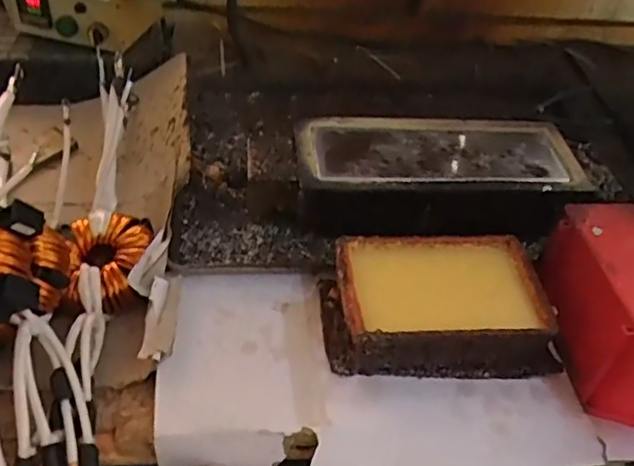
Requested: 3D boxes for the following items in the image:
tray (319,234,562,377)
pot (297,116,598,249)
[{"bbox_3d":[0.119,0.074,0.640,0.218,0.065,0.140,-2,44,-9],"label":"tray"},{"bbox_3d":[0.147,-0.067,0.773,0.346,0.079,0.165,1,43,-6],"label":"pot"}]

